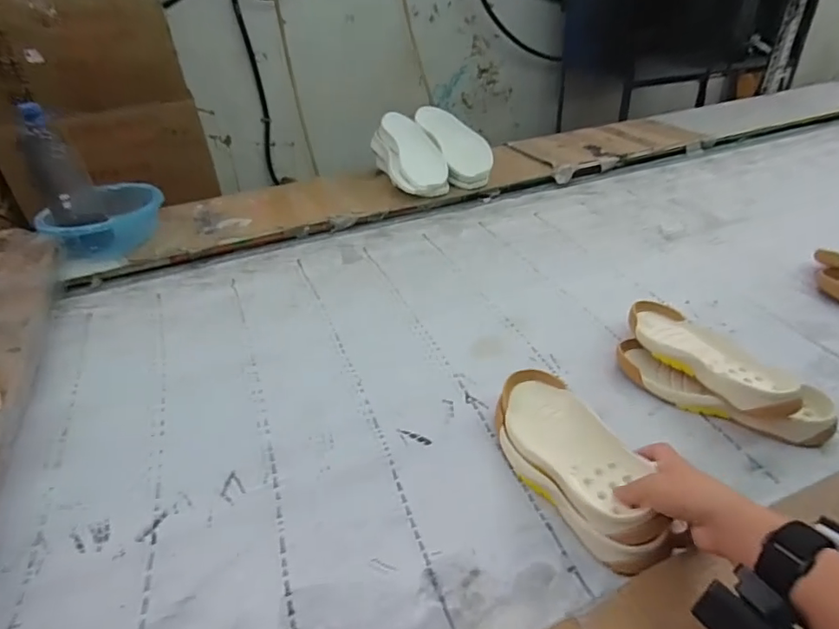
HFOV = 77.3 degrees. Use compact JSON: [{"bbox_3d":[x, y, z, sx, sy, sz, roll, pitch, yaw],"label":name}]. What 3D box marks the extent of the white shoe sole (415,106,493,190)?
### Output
[{"bbox_3d":[0.076,-0.419,1.249,0.104,0.063,0.296,-15,56,-17],"label":"white shoe sole"}]

